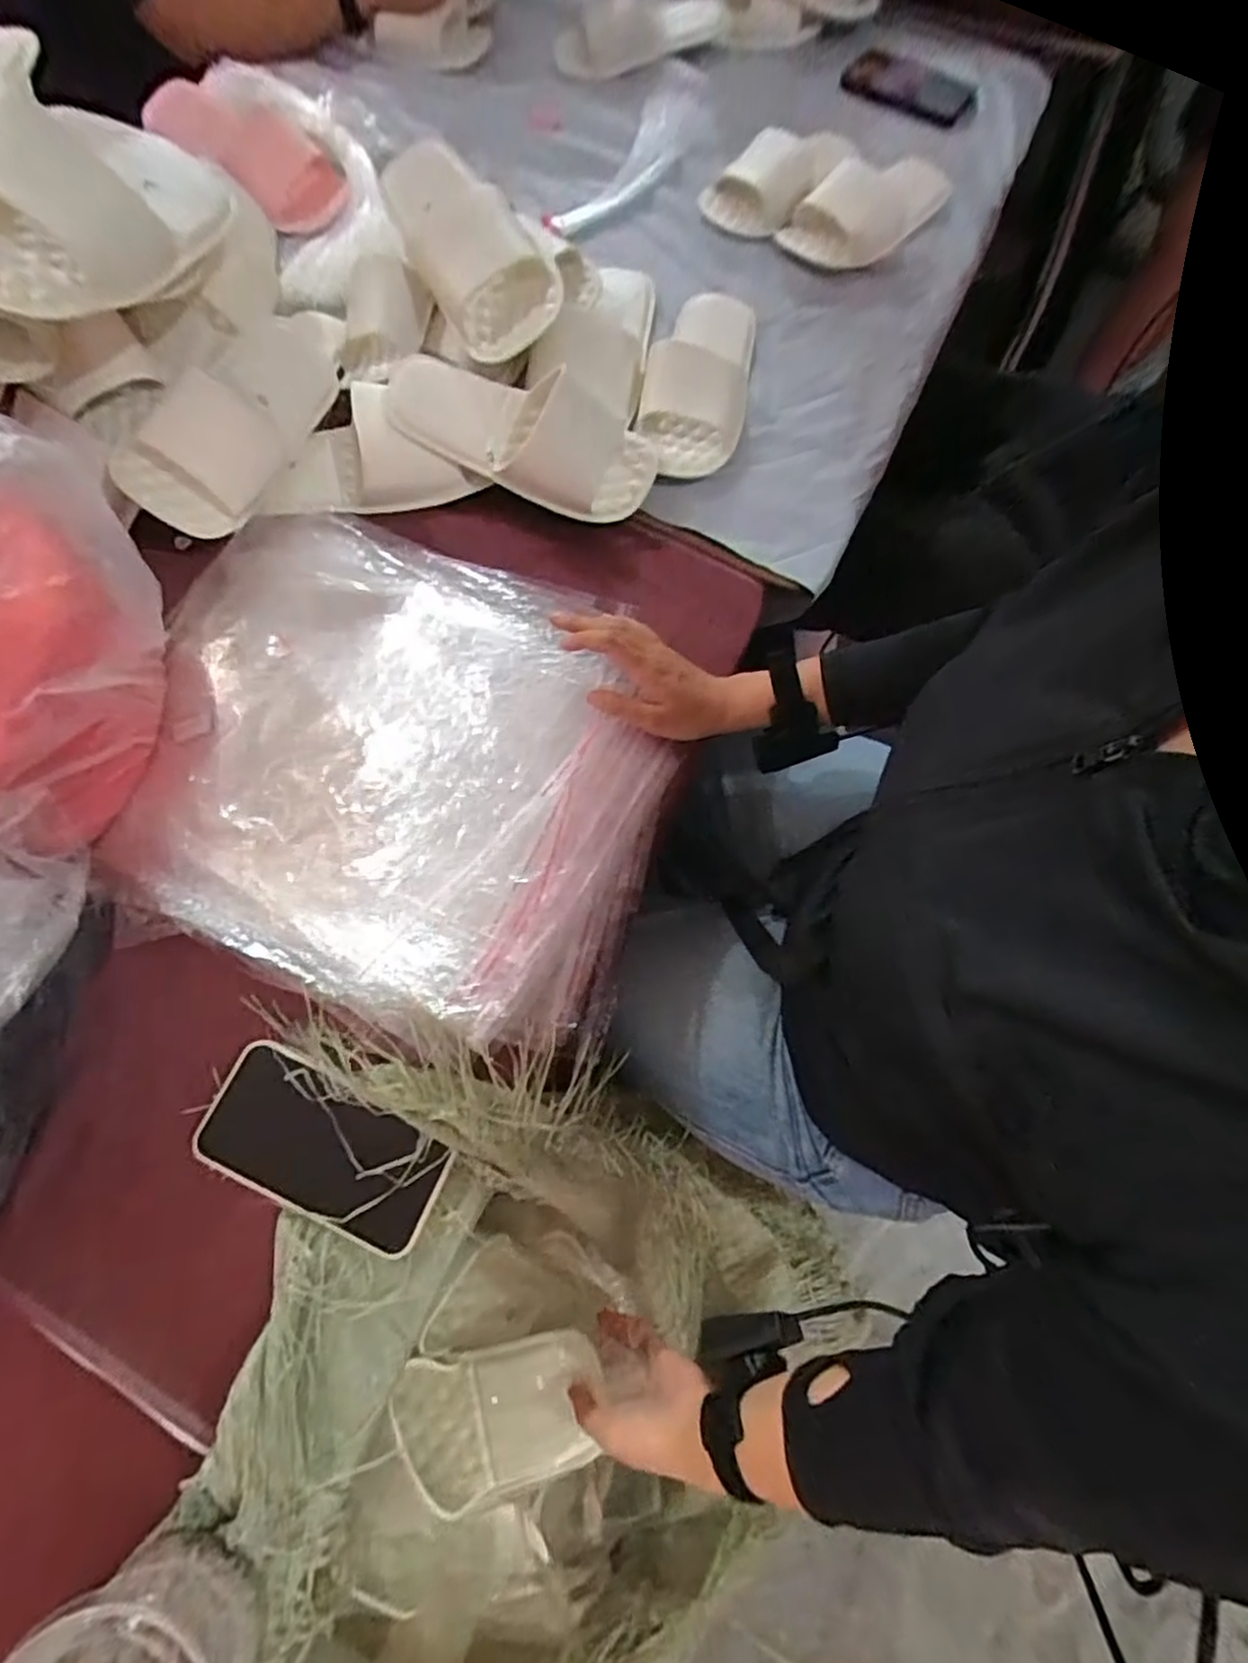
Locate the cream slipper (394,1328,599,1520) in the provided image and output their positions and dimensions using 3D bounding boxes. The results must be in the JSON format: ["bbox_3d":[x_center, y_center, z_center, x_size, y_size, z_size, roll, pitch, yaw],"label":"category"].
[{"bbox_3d":[-0.101,0.467,0.525,0.181,0.045,0.096,-20,61,15],"label":"cream slipper"}]

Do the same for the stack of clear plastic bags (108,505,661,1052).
[{"bbox_3d":[-0.186,-0.064,0.526,0.427,0.036,0.370,17,71,5],"label":"stack of clear plastic bags"}]

